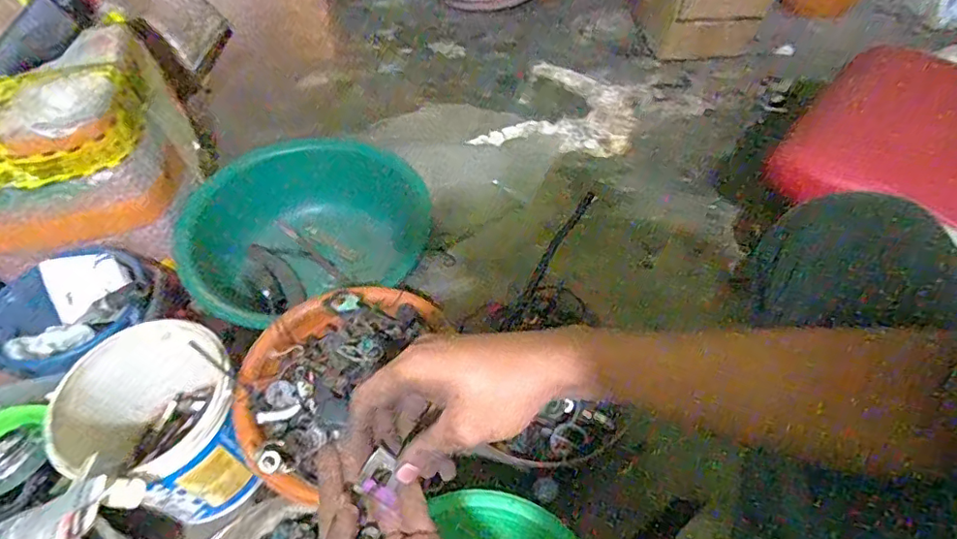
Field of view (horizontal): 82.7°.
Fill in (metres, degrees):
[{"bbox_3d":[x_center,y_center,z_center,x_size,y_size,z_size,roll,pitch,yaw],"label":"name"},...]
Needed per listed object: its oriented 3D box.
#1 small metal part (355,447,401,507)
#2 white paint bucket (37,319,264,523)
[{"bbox_3d":[-0.064,0.134,0.354,0.025,0.006,0.028,40,66,-22],"label":"small metal part"},{"bbox_3d":[-0.368,0.184,0.639,0.203,0.188,0.199,22,58,17],"label":"white paint bucket"}]

